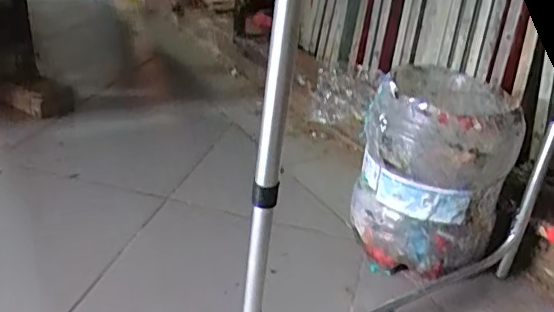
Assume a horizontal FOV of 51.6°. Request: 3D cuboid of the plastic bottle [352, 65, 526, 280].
[{"bbox_3d":[0.270,0.014,0.993,0.234,0.275,0.262,12,28,13],"label":"plastic bottle"}]

